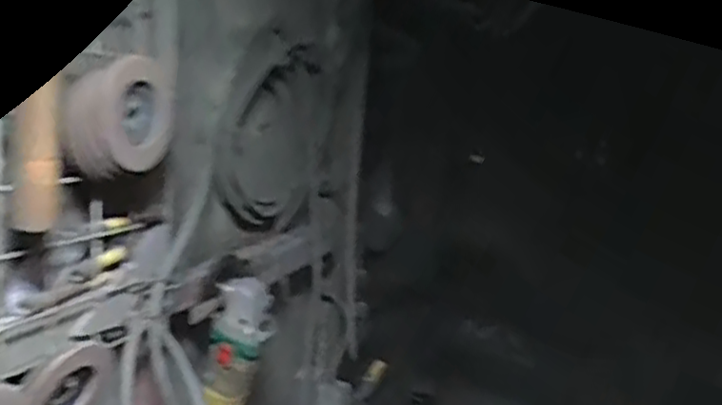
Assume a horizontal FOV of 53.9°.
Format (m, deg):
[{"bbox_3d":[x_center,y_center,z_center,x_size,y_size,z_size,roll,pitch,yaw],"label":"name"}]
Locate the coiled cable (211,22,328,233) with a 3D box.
[{"bbox_3d":[-0.139,-0.126,1.164,0.051,0.366,0.264,4,-34,27],"label":"coiled cable"}]

